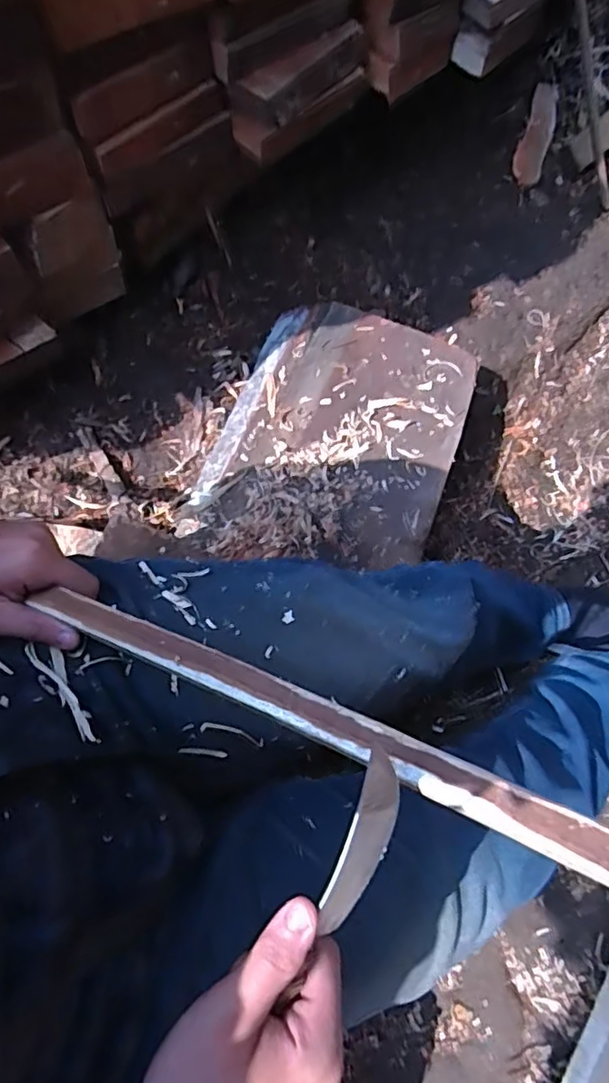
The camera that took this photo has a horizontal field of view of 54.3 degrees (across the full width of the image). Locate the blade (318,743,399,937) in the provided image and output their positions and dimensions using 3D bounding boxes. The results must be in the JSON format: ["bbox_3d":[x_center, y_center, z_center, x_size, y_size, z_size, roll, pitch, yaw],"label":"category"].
[{"bbox_3d":[0.028,0.131,0.259,0.025,0.004,0.099,3,111,-32],"label":"blade"}]

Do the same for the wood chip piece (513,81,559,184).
[{"bbox_3d":[0.453,-0.795,1.153,0.059,0.010,0.271,23,74,-8],"label":"wood chip piece"}]

